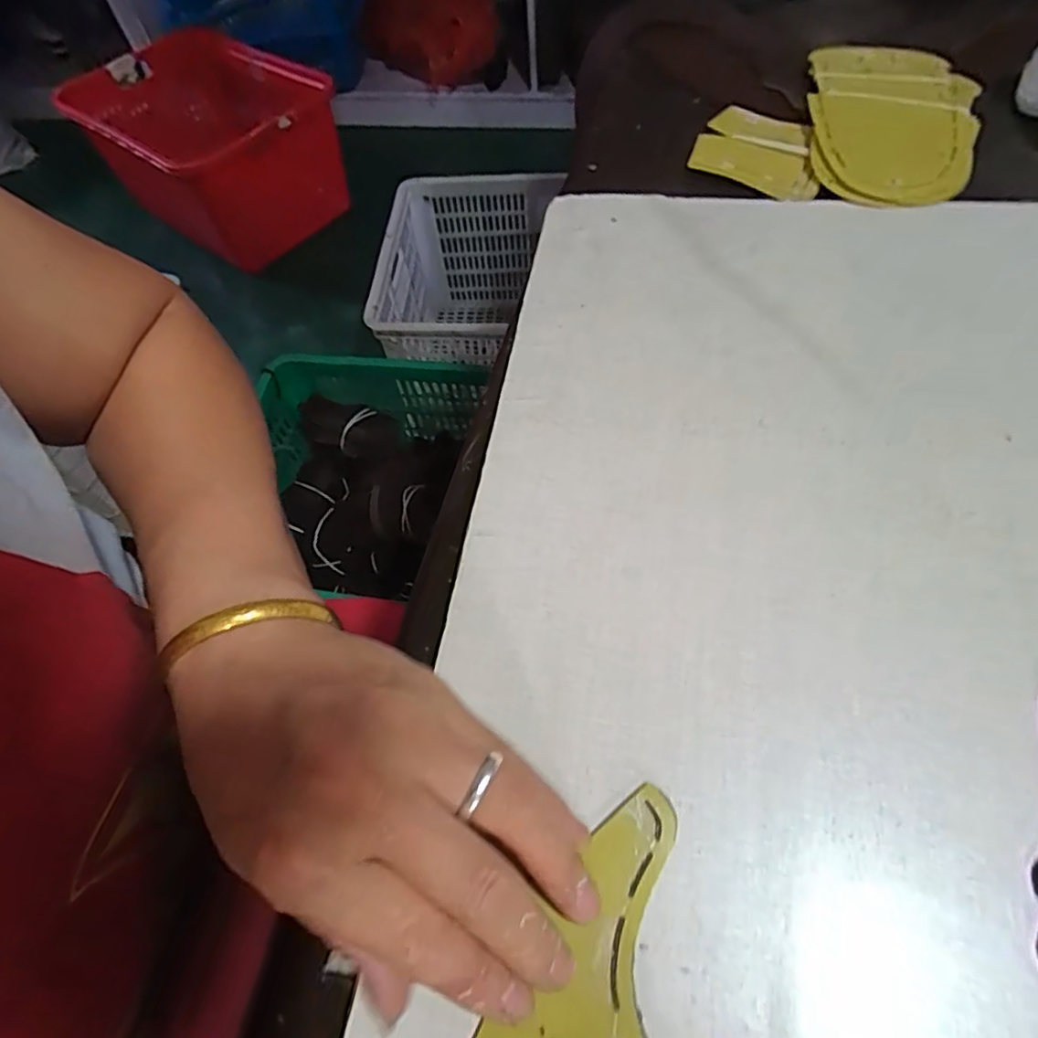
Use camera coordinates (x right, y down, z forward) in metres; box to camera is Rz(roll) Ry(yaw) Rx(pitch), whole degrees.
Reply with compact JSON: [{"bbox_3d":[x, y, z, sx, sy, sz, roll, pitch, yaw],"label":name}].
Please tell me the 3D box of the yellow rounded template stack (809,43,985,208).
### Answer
[{"bbox_3d":[0.247,-0.260,0.399,0.107,0.018,0.163,8,60,9],"label":"yellow rounded template stack"}]

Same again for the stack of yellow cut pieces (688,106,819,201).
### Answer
[{"bbox_3d":[0.159,-0.239,0.398,0.083,0.006,0.075,31,68,17],"label":"stack of yellow cut pieces"}]

